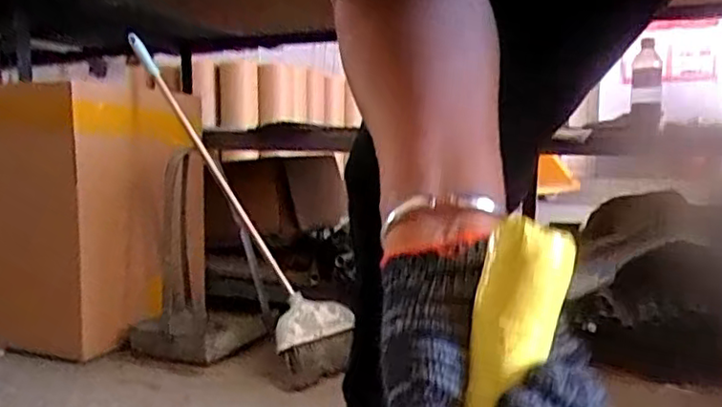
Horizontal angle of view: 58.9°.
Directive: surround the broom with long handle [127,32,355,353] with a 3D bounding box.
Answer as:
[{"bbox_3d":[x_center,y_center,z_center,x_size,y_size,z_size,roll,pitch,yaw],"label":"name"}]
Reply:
[{"bbox_3d":[-0.292,-0.024,1.377,0.087,0.767,0.193,-37,-6,16],"label":"broom with long handle"}]

